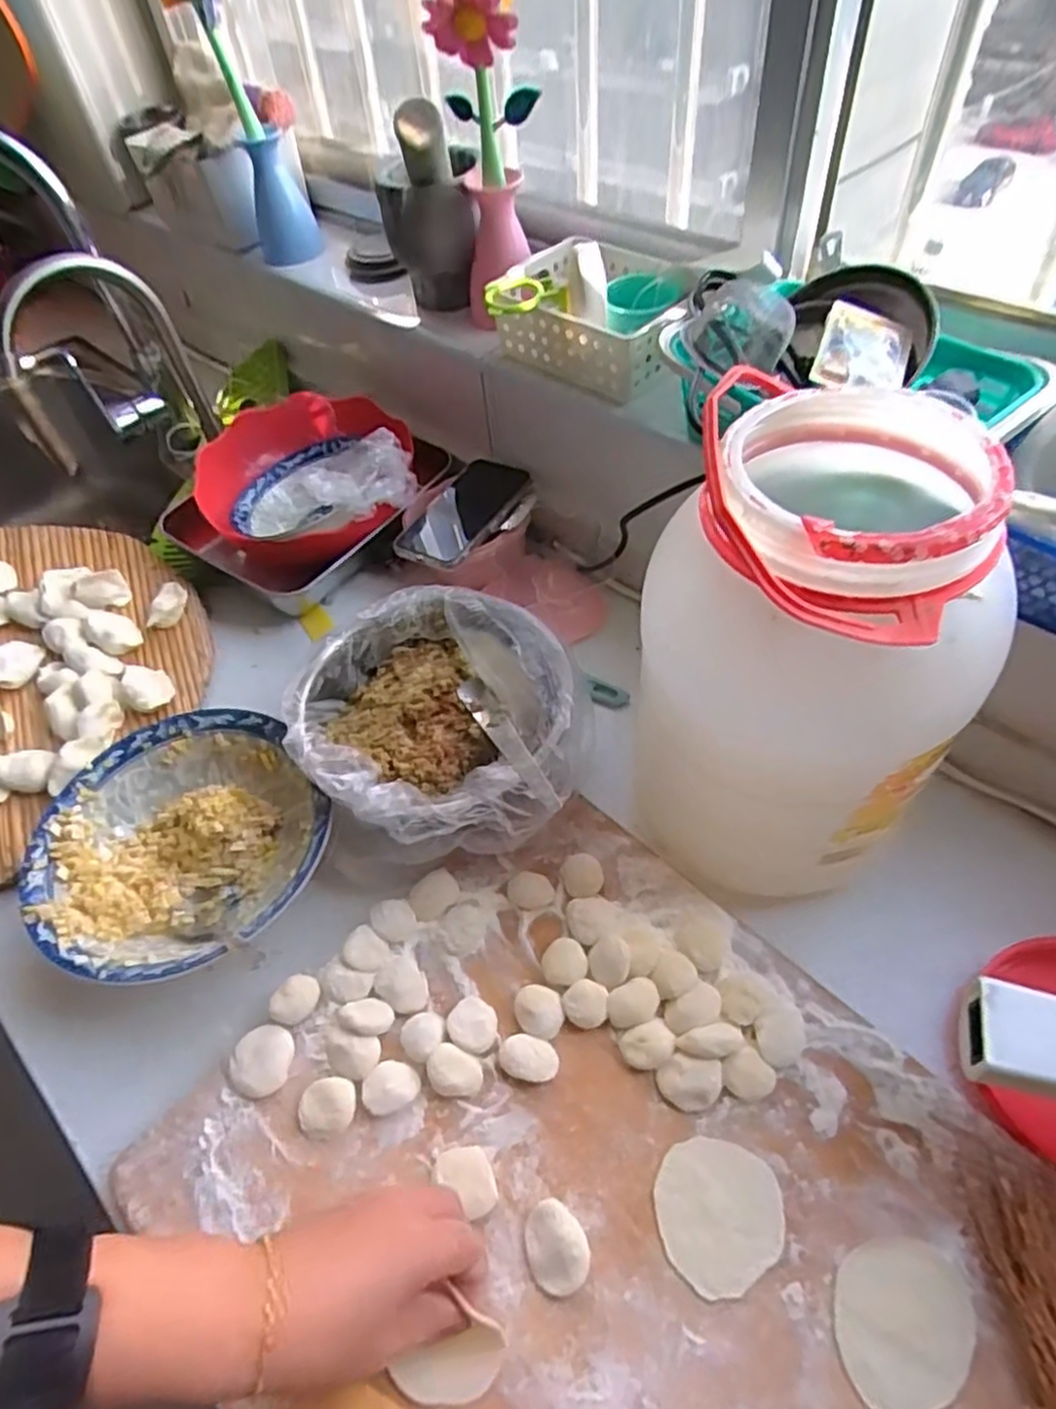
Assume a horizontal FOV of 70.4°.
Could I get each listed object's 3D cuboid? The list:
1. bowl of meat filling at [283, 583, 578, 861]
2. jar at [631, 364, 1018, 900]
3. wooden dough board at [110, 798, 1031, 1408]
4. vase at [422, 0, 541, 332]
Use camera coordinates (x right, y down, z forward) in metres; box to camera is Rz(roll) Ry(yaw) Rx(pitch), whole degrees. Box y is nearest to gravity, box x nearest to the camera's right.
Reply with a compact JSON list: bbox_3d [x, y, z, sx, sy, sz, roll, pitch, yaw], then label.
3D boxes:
[{"bbox_3d":[-0.067,0.008,0.559,0.199,0.075,0.210,-2,52,3],"label":"bowl of meat filling"},{"bbox_3d":[0.156,-0.029,0.442,0.161,0.272,0.175,-2,52,3],"label":"jar"},{"bbox_3d":[0.080,0.303,0.360,0.356,0.016,0.537,-39,59,-23],"label":"wooden dough board"},{"bbox_3d":[-0.029,-0.447,0.621,0.082,0.245,0.083,4,50,12],"label":"vase"}]

